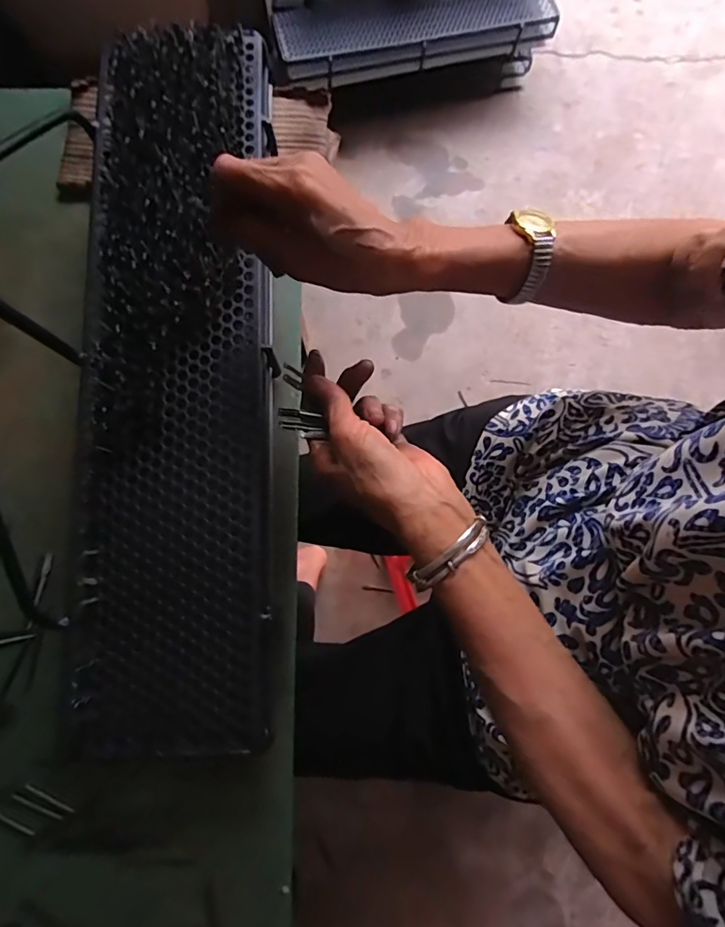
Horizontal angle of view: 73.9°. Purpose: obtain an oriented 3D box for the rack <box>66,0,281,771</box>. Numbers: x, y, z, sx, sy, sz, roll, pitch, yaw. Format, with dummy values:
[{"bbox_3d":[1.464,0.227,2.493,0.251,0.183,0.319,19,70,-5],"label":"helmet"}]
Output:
[{"bbox_3d":[-0.144,-0.084,0.381,0.136,0.033,0.576,-2,82,-1],"label":"rack"}]

